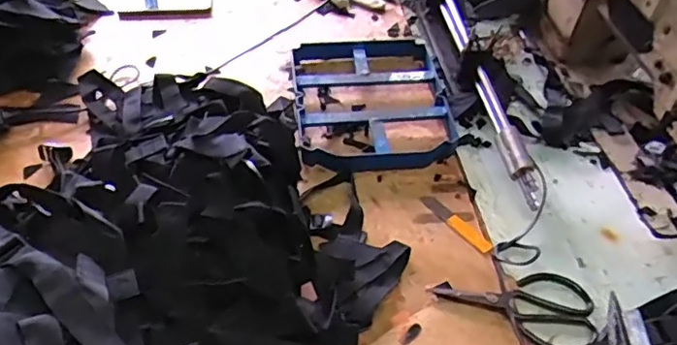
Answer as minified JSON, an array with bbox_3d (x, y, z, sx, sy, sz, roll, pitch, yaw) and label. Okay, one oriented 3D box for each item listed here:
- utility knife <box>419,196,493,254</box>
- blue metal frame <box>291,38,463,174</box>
[{"bbox_3d":[0.149,0.063,0.724,0.018,0.005,0.109,-41,58,-13],"label":"utility knife"},{"bbox_3d":[0.049,-0.111,0.840,0.225,0.032,0.271,-3,49,-6],"label":"blue metal frame"}]

